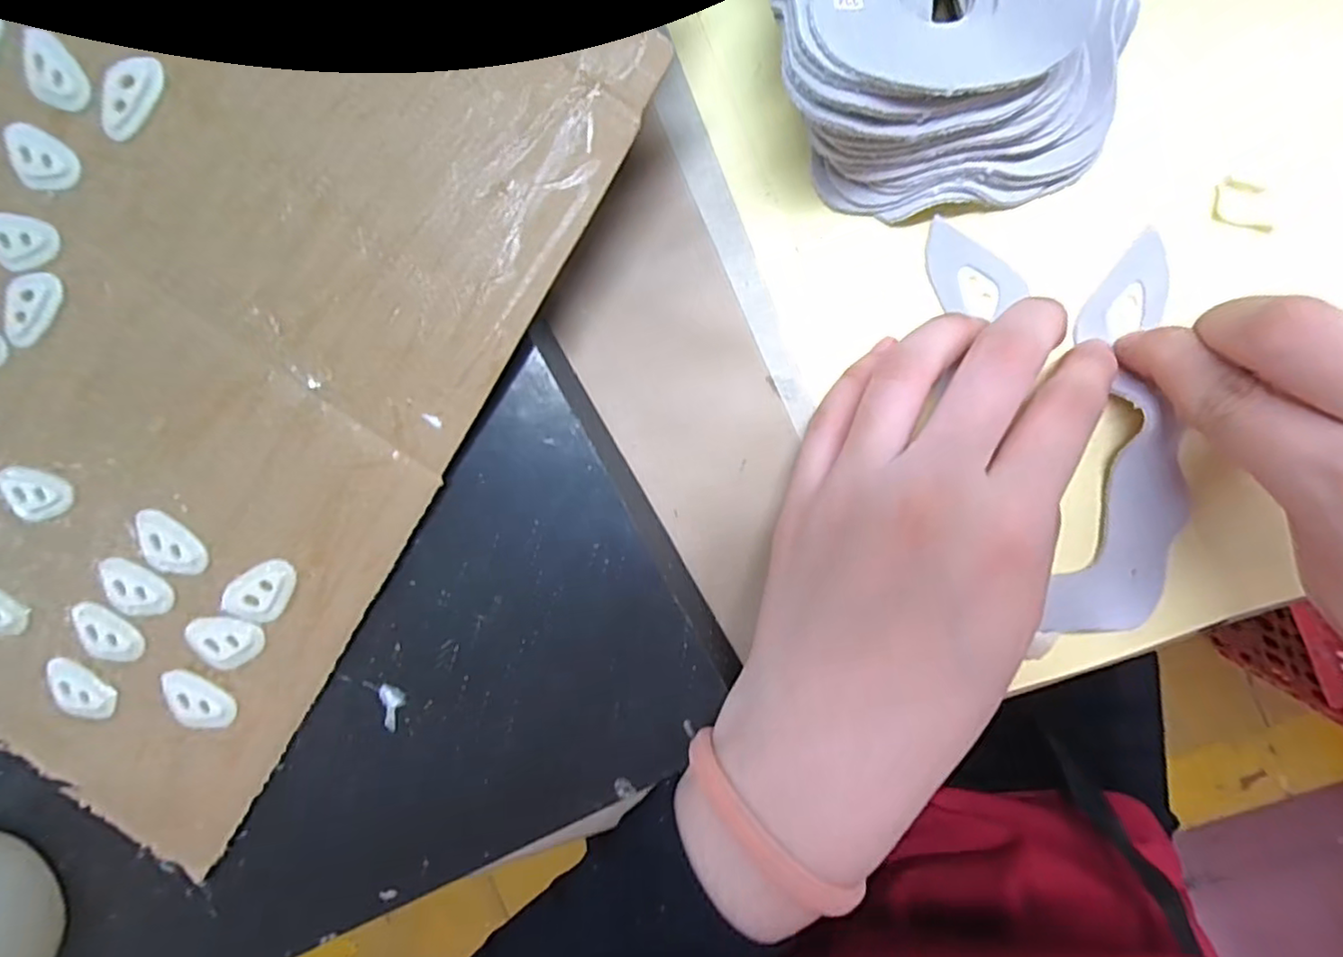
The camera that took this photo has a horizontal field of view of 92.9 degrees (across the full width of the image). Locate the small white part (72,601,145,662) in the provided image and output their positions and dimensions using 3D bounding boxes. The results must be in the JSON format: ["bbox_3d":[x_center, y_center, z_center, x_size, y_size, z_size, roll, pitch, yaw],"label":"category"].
[{"bbox_3d":[-0.182,0.050,0.204,0.024,0.004,0.015,26,96,-1],"label":"small white part"}]

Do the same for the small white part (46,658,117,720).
[{"bbox_3d":[-0.192,0.069,0.206,0.024,0.006,0.013,29,96,-1],"label":"small white part"}]

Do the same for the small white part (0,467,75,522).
[{"bbox_3d":[-0.204,0.005,0.203,0.025,0.004,0.016,6,96,1],"label":"small white part"}]

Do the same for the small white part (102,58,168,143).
[{"bbox_3d":[-0.158,-0.112,0.186,0.014,0.004,0.026,40,96,-2],"label":"small white part"}]

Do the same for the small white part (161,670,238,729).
[{"bbox_3d":[-0.153,0.071,0.206,0.025,0.004,0.017,16,96,0],"label":"small white part"}]

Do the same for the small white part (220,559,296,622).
[{"bbox_3d":[-0.129,0.036,0.200,0.025,0.004,0.016,-39,93,5],"label":"small white part"}]

